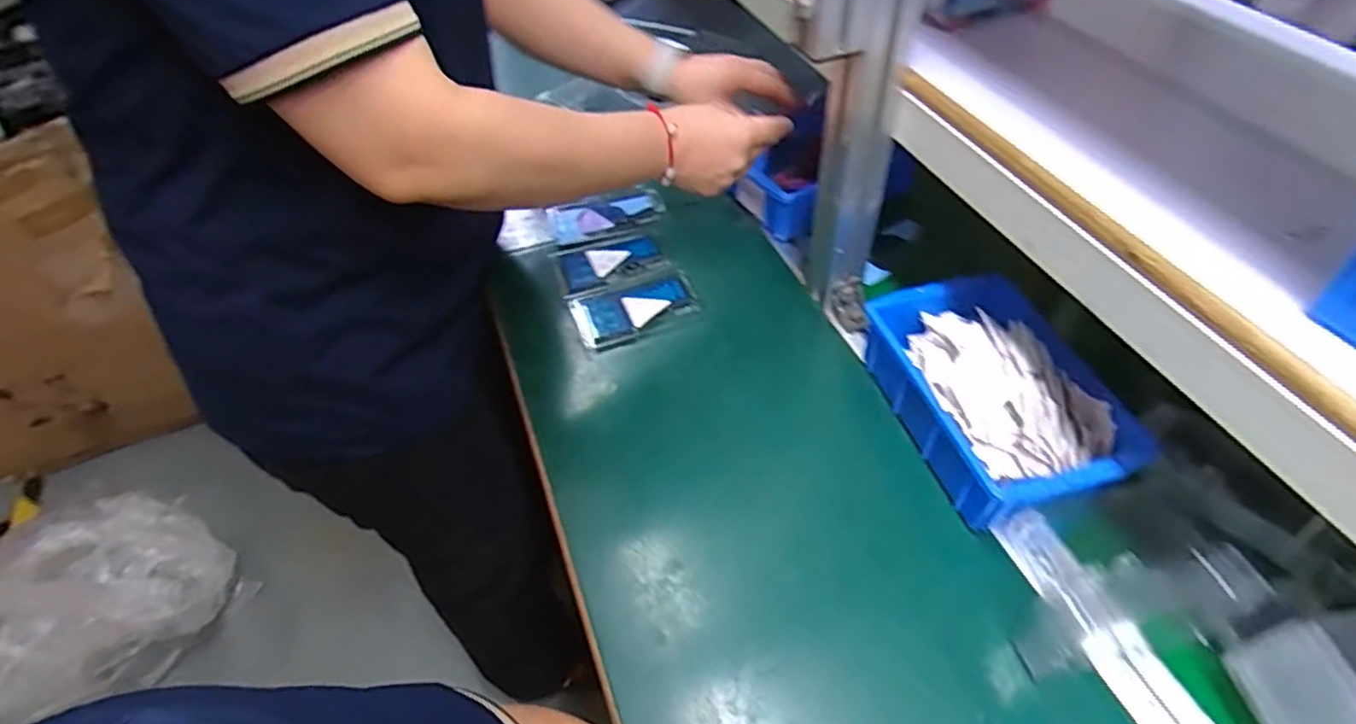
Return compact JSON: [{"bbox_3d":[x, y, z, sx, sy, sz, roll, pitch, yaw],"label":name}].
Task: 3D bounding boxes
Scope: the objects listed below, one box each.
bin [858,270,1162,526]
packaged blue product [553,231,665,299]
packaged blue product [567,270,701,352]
[{"bbox_3d":[0.254,0.023,0.544,0.144,0.086,0.211,-14,49,-11],"label":"bin"},{"bbox_3d":[-0.073,-0.106,0.715,0.105,0.010,0.076,-15,50,-10],"label":"packaged blue product"},{"bbox_3d":[-0.044,-0.058,0.667,0.122,0.020,0.073,-19,51,-14],"label":"packaged blue product"}]

